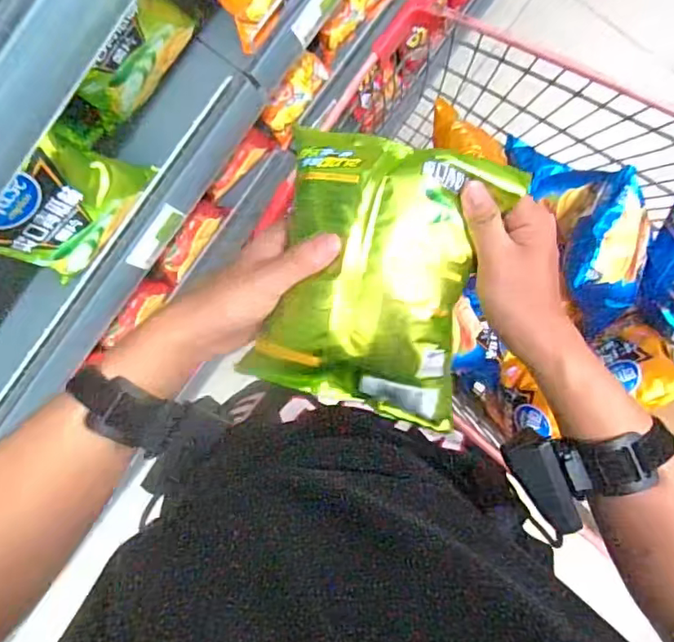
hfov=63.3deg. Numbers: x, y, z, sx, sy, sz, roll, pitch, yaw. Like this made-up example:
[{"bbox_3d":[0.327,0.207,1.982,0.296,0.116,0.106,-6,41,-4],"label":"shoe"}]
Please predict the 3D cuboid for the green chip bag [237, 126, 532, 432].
[{"bbox_3d":[0.027,-0.030,0.368,0.145,0.042,0.180,16,94,3],"label":"green chip bag"}]

